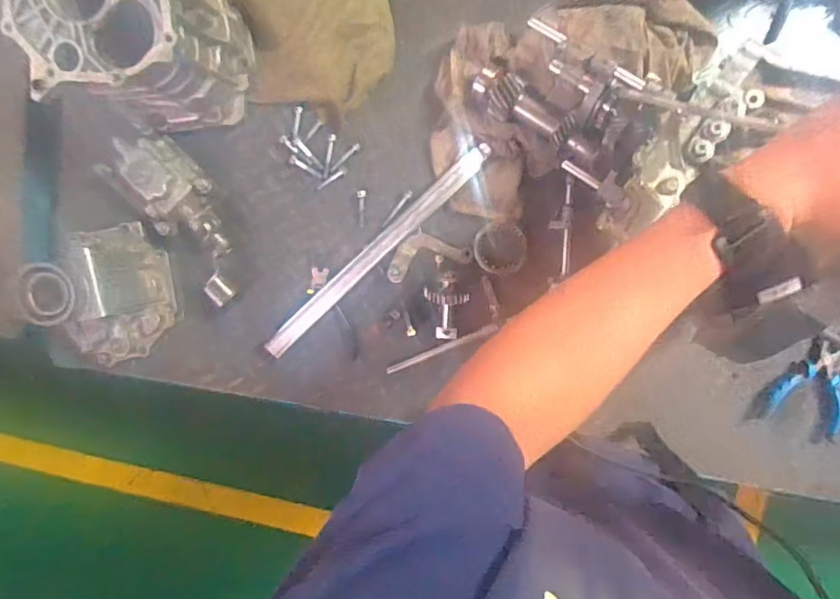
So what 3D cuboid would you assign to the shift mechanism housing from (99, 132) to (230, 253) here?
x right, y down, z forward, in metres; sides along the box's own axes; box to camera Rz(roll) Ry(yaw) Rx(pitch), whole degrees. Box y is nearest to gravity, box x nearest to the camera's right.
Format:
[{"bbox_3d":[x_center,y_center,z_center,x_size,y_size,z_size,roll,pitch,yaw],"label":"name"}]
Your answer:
[{"bbox_3d":[-0.333,-0.138,0.708,0.102,0.067,0.197,-42,93,10],"label":"shift mechanism housing"}]

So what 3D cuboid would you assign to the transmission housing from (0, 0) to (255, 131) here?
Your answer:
[{"bbox_3d":[-0.319,-0.310,0.621,0.181,0.194,0.179,-8,98,7],"label":"transmission housing"}]

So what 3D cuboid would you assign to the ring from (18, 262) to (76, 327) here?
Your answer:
[{"bbox_3d":[-0.434,-0.003,0.611,0.072,0.021,0.078,3,110,8],"label":"ring"}]

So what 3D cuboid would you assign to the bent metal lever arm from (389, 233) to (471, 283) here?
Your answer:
[{"bbox_3d":[0.009,-0.063,0.714,0.113,0.013,0.053,-15,97,7],"label":"bent metal lever arm"}]

